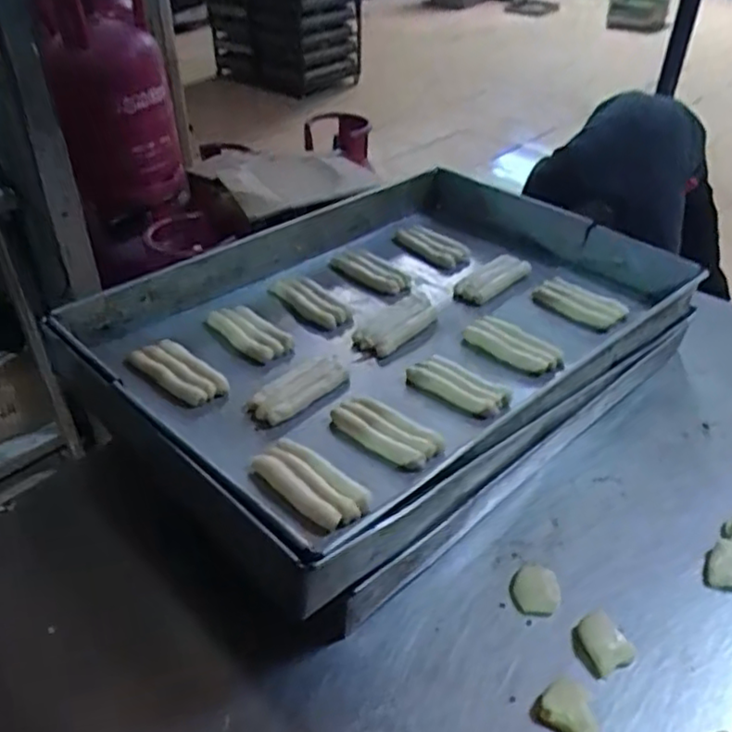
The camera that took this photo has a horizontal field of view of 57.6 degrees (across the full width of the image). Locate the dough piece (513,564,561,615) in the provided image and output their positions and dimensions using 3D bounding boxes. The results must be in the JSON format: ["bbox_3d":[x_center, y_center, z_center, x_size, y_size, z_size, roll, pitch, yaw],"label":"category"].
[{"bbox_3d":[0.144,0.188,0.561,0.038,0.008,0.043,3,36,1],"label":"dough piece"}]

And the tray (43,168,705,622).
[{"bbox_3d":[0.034,-0.055,0.734,0.600,0.082,0.423,-30,47,-34],"label":"tray"}]

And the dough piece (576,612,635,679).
[{"bbox_3d":[0.189,0.215,0.523,0.037,0.015,0.041,-14,39,-21],"label":"dough piece"}]

